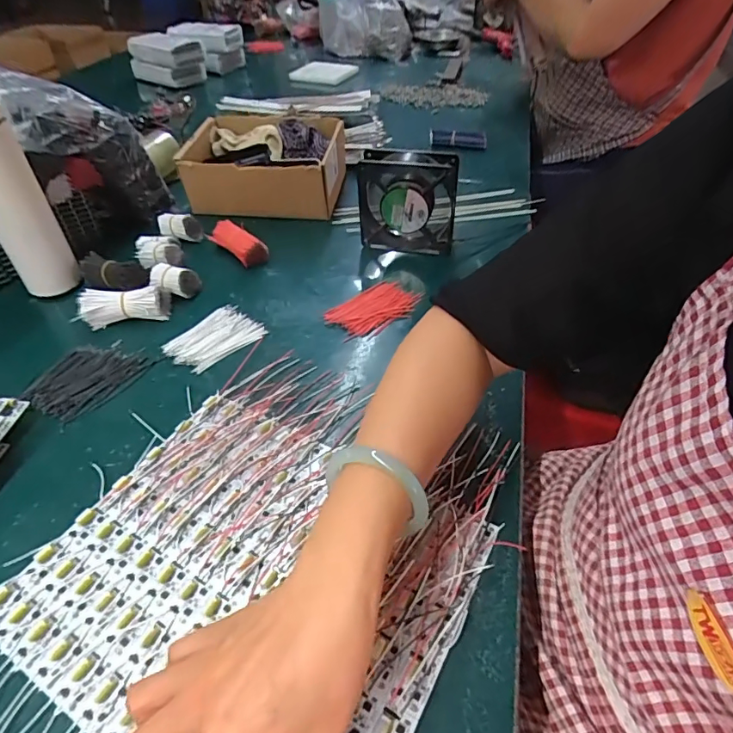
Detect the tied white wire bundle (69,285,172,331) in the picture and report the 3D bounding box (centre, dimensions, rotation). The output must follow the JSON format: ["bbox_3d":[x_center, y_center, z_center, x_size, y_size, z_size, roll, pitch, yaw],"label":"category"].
[{"bbox_3d":[-0.278,-0.070,0.557,0.098,0.036,0.032,-11,46,-9],"label":"tied white wire bundle"}]

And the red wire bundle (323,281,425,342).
[{"bbox_3d":[0.010,-0.069,0.572,0.110,0.011,0.067,-30,51,-25],"label":"red wire bundle"}]

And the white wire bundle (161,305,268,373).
[{"bbox_3d":[-0.166,-0.034,0.533,0.064,0.011,0.095,33,54,29],"label":"white wire bundle"}]

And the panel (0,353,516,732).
[{"bbox_3d":[-0.066,0.120,0.376,0.293,0.009,0.307,23,50,23],"label":"panel"}]

